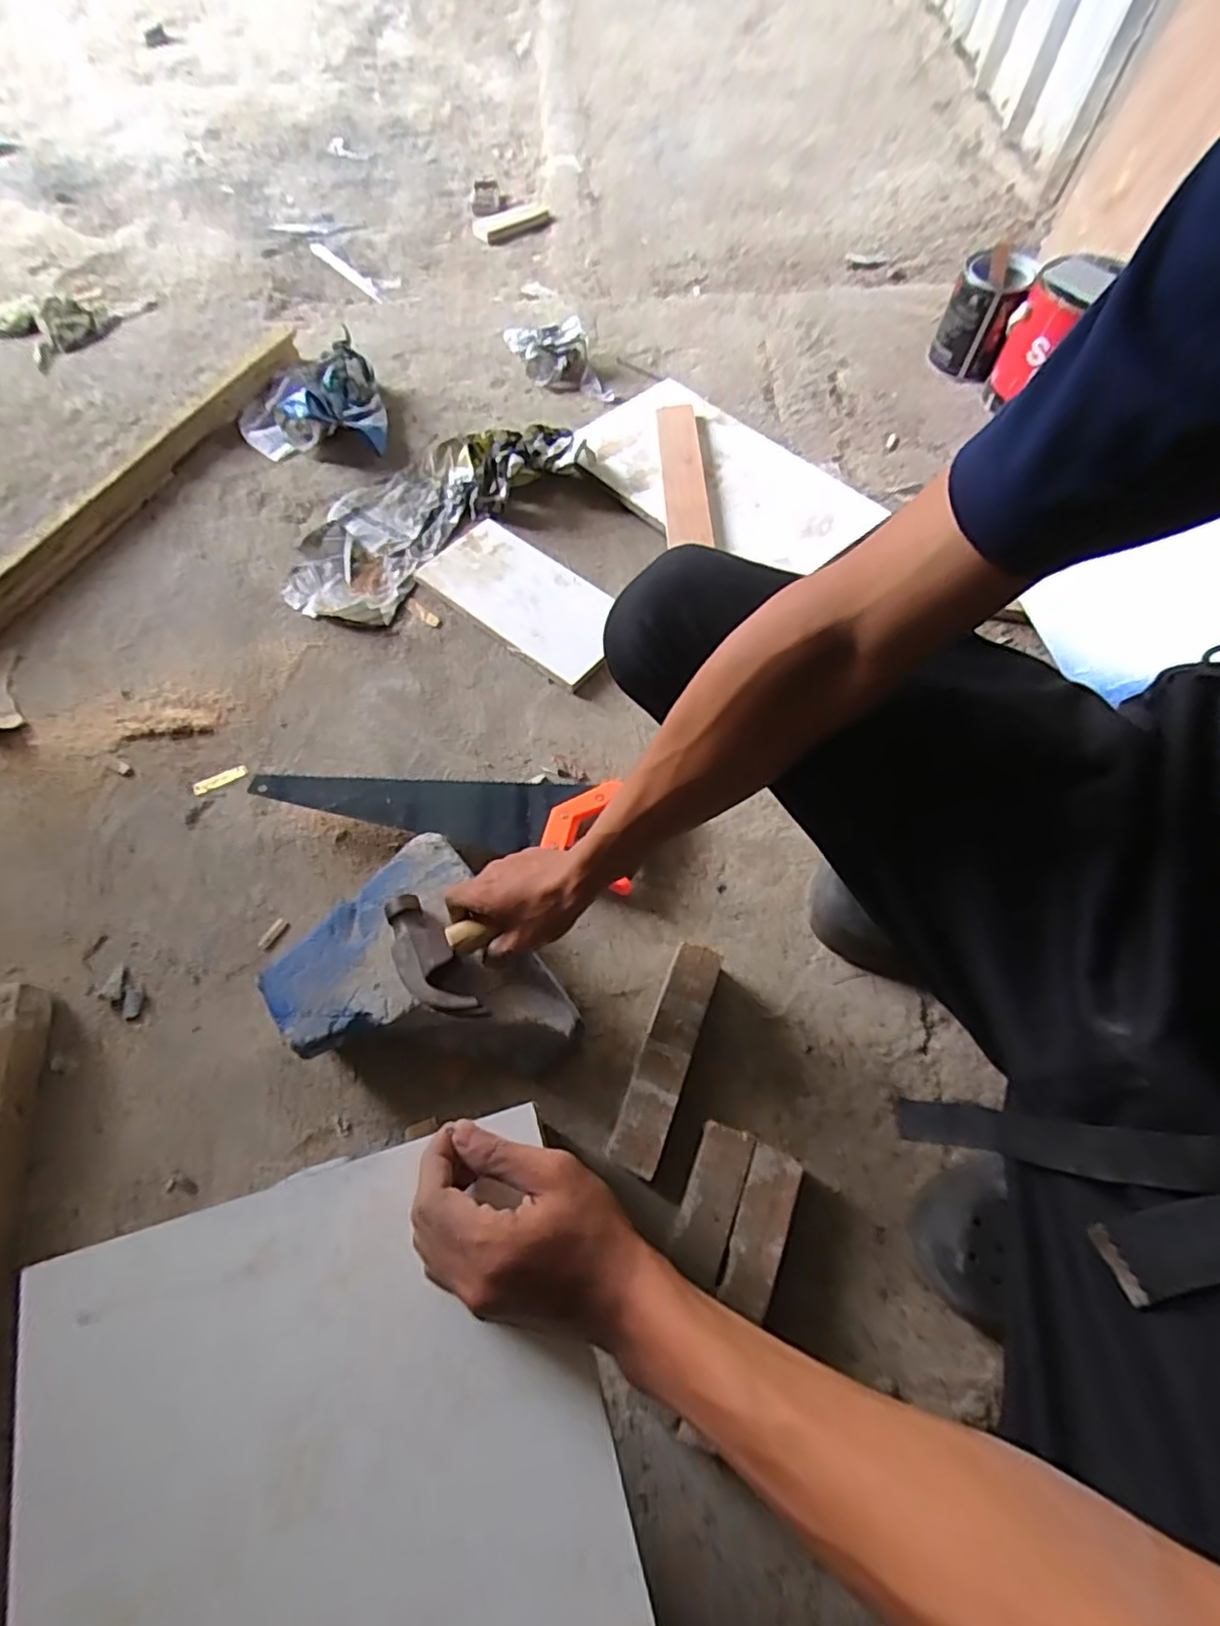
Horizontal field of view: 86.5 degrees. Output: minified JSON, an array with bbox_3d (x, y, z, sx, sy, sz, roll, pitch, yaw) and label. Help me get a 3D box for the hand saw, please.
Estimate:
[{"bbox_3d":[-0.179,-0.020,0.693,0.372,0.047,0.110,13,68,6],"label":"hand saw"}]

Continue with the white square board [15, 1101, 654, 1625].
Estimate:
[{"bbox_3d":[-0.134,0.330,0.309,0.265,0.010,0.282,-15,66,-9],"label":"white square board"}]

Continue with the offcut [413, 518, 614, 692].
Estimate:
[{"bbox_3d":[-0.106,-0.272,0.827,0.273,0.022,0.139,37,72,15],"label":"offcut"}]

